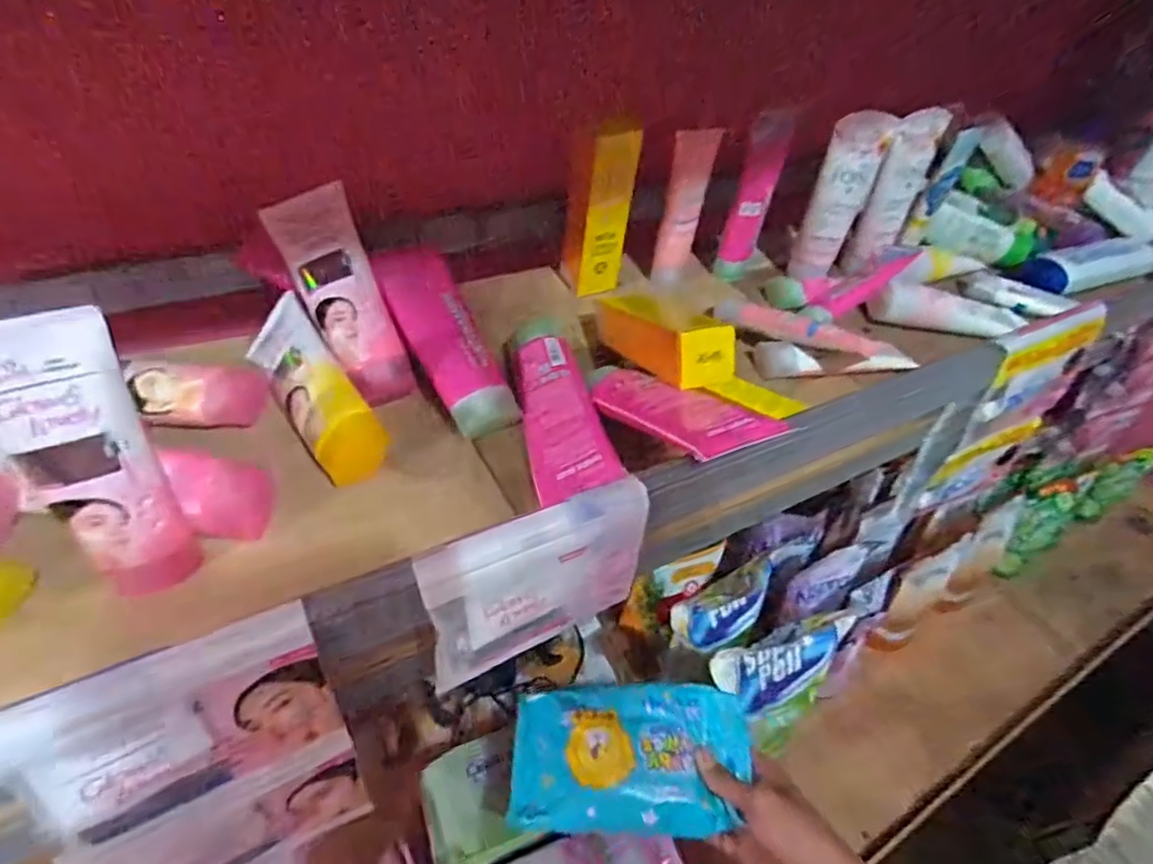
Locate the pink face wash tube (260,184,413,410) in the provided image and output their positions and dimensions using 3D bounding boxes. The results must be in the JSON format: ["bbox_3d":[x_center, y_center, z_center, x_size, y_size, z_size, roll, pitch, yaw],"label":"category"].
[{"bbox_3d":[-0.159,-0.096,0.436,0.052,0.028,0.156,-24,84,-28],"label":"pink face wash tube"}]

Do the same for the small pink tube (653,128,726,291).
[{"bbox_3d":[0.091,-0.192,0.541,0.035,0.117,0.026,13,44,6],"label":"small pink tube"}]

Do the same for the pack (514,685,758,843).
[{"bbox_3d":[0.047,0.257,0.502,0.187,0.029,0.103,0,44,-8],"label":"pack"}]

